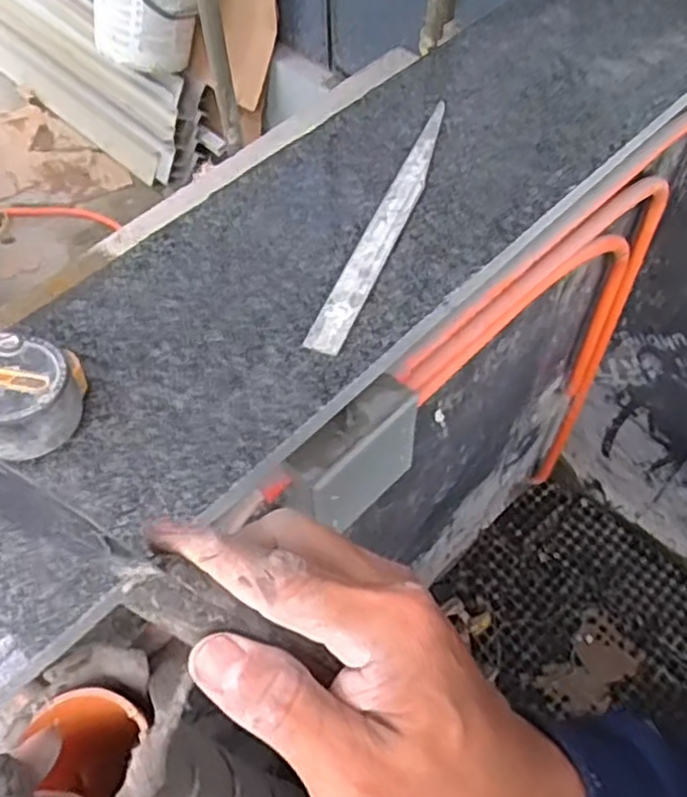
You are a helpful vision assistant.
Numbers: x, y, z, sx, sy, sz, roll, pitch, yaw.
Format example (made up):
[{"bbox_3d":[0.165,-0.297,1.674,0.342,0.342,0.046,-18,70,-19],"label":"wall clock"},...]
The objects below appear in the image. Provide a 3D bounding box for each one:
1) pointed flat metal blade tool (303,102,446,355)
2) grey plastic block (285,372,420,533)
[{"bbox_3d":[0.035,-0.140,0.562,0.029,0.005,0.270,16,58,16],"label":"pointed flat metal blade tool"},{"bbox_3d":[0.009,0.051,0.608,0.047,0.117,0.126,37,65,22],"label":"grey plastic block"}]

